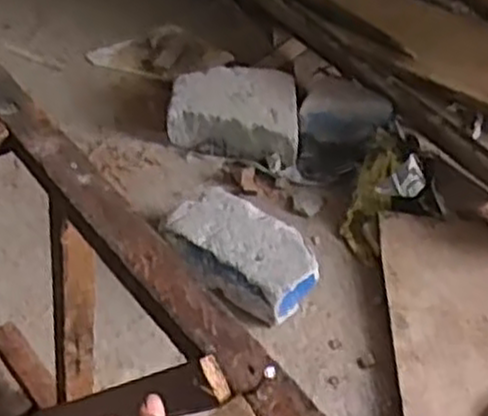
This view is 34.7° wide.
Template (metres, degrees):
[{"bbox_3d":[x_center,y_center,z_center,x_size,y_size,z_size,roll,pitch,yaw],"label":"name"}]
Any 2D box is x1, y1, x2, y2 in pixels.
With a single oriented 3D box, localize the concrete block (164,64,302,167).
[{"bbox_3d":[-0.016,-0.149,1.247,0.198,0.064,0.191,5,46,1],"label":"concrete block"}]

